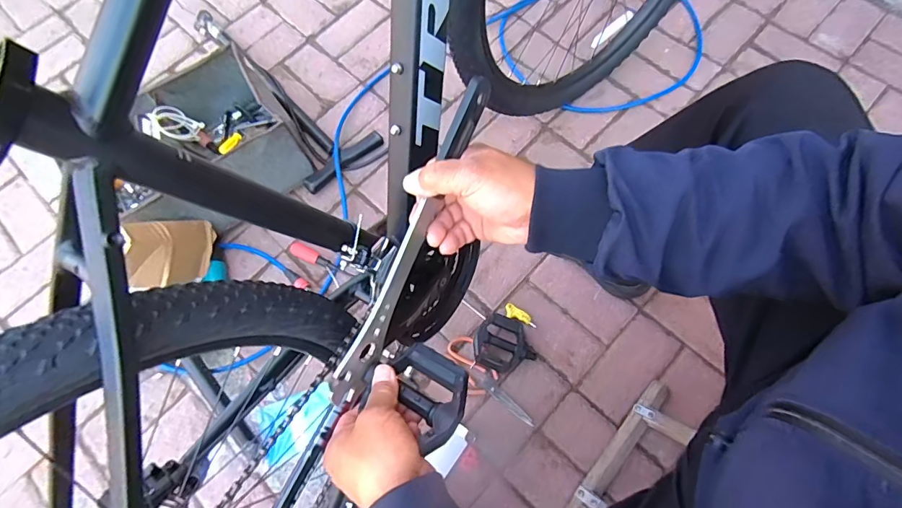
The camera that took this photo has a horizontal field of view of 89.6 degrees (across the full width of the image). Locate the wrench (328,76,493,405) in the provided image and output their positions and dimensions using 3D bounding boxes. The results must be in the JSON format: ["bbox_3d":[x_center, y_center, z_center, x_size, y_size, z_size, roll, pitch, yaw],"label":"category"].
[{"bbox_3d":[-0.037,-0.005,0.409,0.023,0.035,0.314,25,98,9],"label":"wrench"}]

